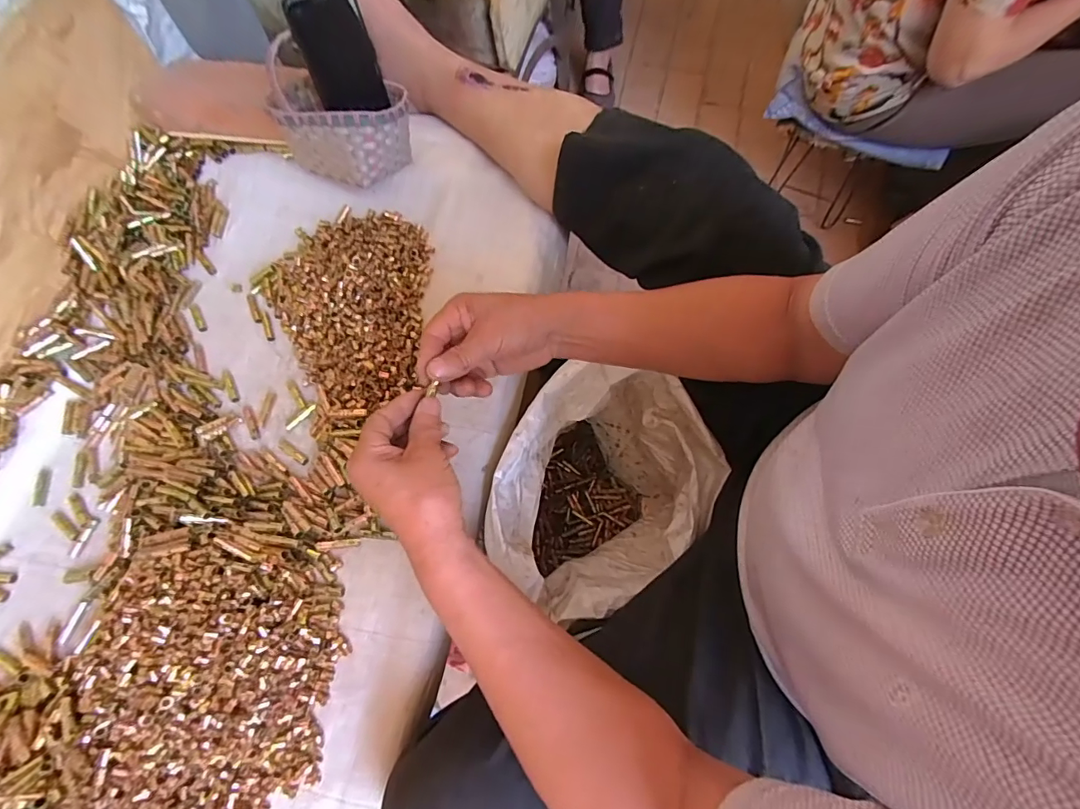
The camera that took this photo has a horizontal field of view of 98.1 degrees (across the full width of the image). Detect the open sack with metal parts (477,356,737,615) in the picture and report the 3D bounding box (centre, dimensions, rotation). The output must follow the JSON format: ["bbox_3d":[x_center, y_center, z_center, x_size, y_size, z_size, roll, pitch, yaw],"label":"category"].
[{"bbox_3d":[0.072,0.129,0.652,0.267,0.382,0.218,-39,75,-11],"label":"open sack with metal parts"}]

